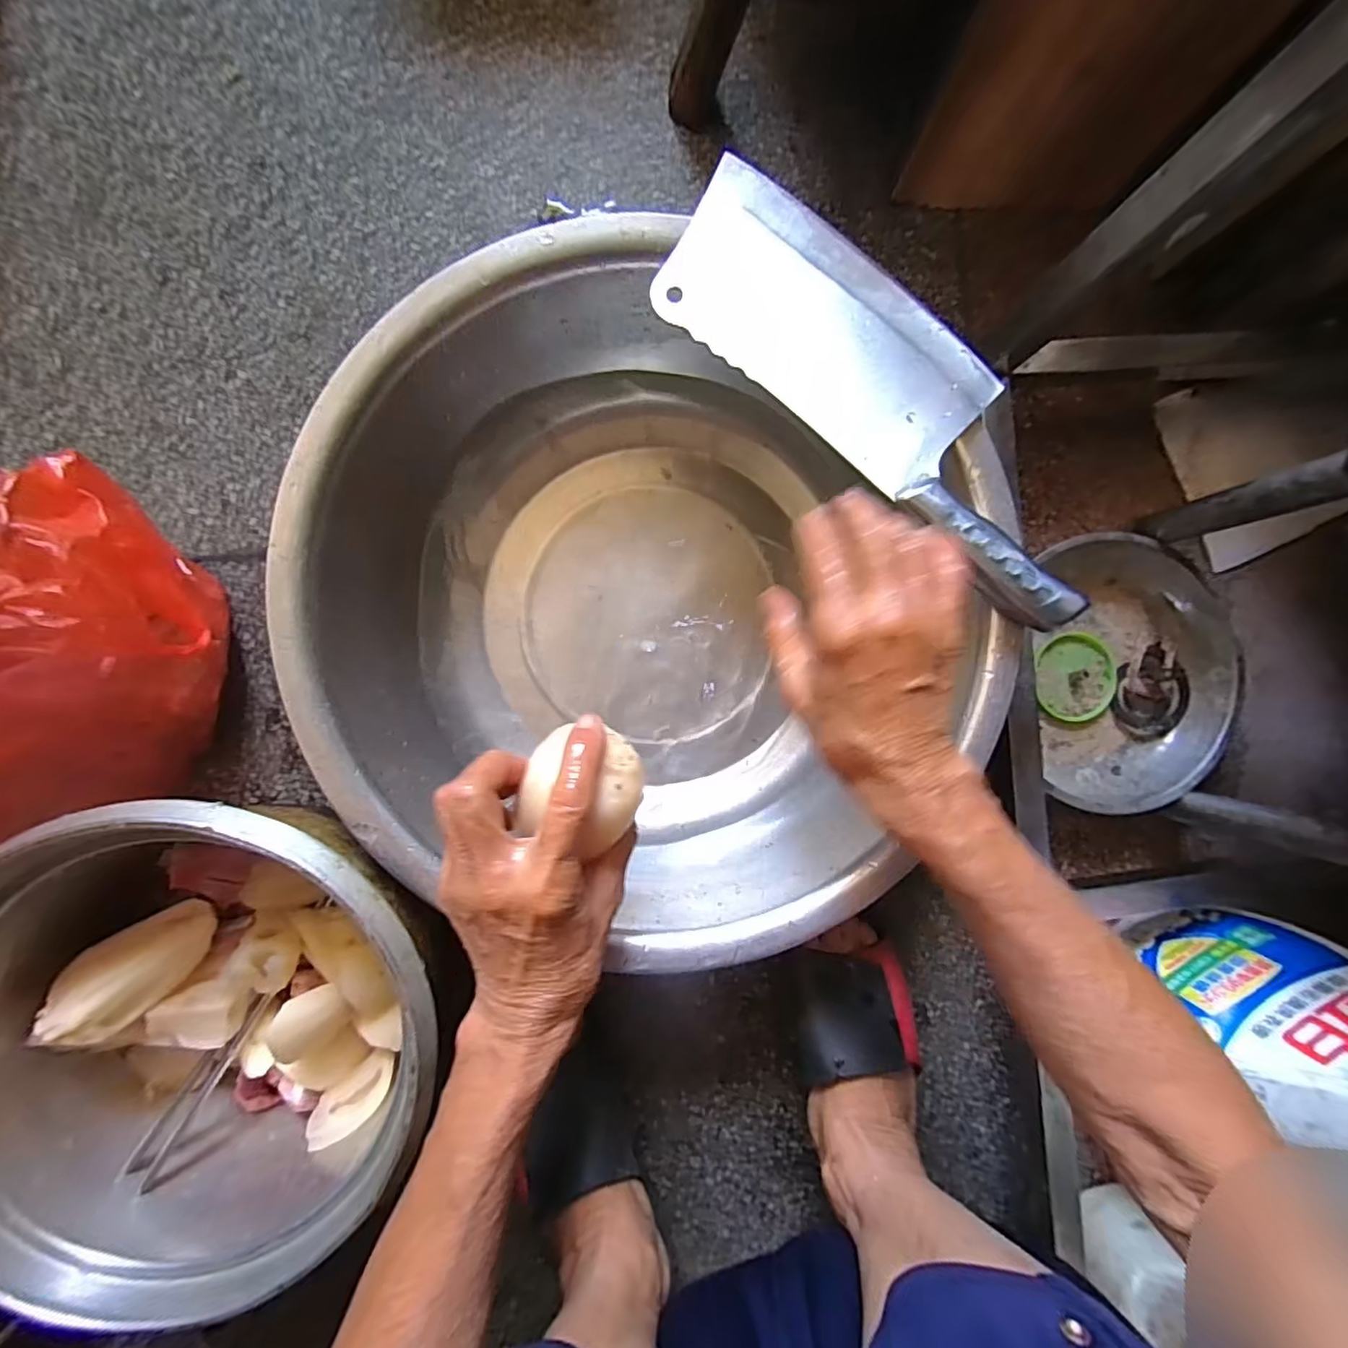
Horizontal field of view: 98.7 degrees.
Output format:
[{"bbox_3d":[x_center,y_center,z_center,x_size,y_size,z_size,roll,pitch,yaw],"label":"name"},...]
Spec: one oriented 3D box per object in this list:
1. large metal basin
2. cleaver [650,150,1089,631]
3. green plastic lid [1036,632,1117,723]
[{"bbox_3d":[-0.031,-0.046,0.395,0.383,0.130,0.378,0,90,-4],"label":"large metal basin"},{"bbox_3d":[0.129,-0.163,0.337,0.308,0.021,0.103,40,87,-3],"label":"cleaver"},{"bbox_3d":[0.331,0.003,0.479,0.065,0.009,0.070,0,90,-4],"label":"green plastic lid"}]

